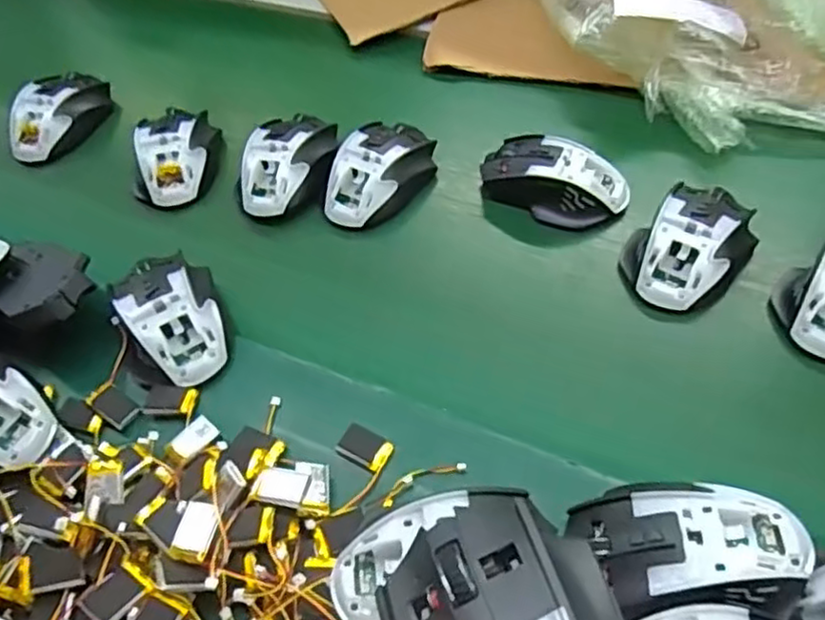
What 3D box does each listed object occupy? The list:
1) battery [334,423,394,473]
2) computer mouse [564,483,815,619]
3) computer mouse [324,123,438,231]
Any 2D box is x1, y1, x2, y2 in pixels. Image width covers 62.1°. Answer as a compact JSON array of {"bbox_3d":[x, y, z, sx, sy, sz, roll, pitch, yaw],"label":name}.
[{"bbox_3d":[-0.029,0.085,0.423,0.032,0.009,0.021,20,56,21],"label":"battery"},{"bbox_3d":[0.137,0.119,0.343,0.112,0.039,0.066,-4,51,3],"label":"computer mouse"},{"bbox_3d":[-0.028,-0.116,0.571,0.064,0.040,0.111,24,57,23],"label":"computer mouse"}]

